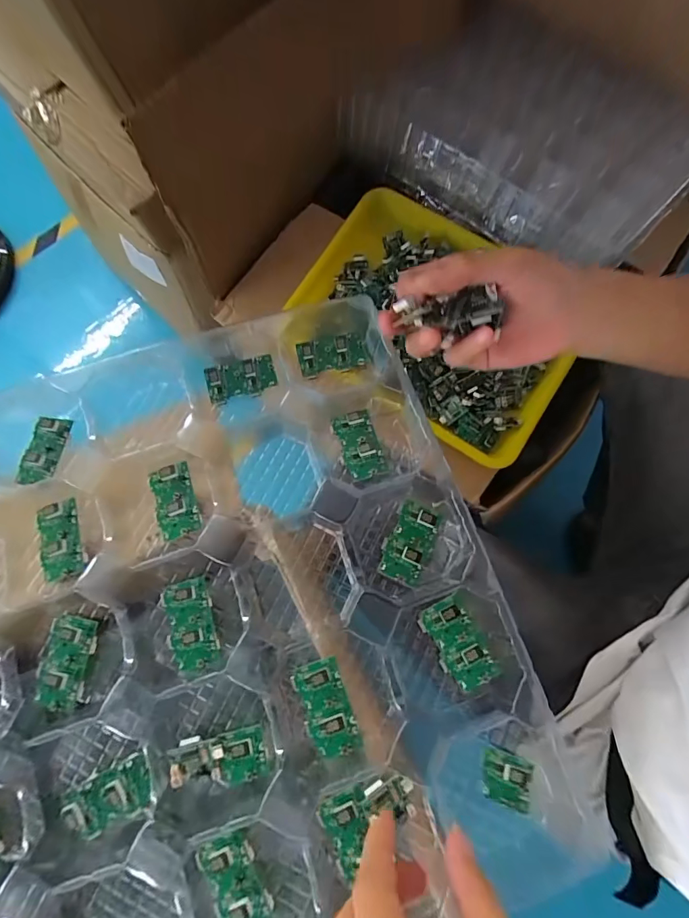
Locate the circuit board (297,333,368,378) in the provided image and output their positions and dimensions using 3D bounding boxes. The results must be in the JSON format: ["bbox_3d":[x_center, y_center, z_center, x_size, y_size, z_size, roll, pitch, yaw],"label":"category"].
[{"bbox_3d":[-0.011,-0.089,0.353,0.056,0.015,0.031,-12,73,-4],"label":"circuit board"}]

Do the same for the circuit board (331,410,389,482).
[{"bbox_3d":[0.012,-0.012,0.325,0.030,0.014,0.055,-17,73,-5],"label":"circuit board"}]

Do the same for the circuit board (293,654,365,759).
[{"bbox_3d":[-0.012,0.162,0.272,0.030,0.016,0.056,-19,73,-6],"label":"circuit board"}]

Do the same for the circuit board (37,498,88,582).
[{"bbox_3d":[-0.205,0.059,0.299,0.029,0.012,0.056,-21,74,-7],"label":"circuit board"}]

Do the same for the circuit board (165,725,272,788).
[{"bbox_3d":[-0.079,0.190,0.265,0.058,0.012,0.029,-9,73,-3],"label":"circuit board"}]

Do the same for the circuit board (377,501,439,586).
[{"bbox_3d":[0.048,0.059,0.303,0.033,0.016,0.058,23,74,7],"label":"circuit board"}]

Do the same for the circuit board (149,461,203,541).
[{"bbox_3d":[-0.125,0.030,0.308,0.029,0.017,0.053,-21,74,-7],"label":"circuit board"}]

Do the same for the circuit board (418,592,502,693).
[{"bbox_3d":[0.079,0.124,0.285,0.037,0.015,0.058,-26,74,-8],"label":"circuit board"}]

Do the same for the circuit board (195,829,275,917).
[{"bbox_3d":[-0.066,0.257,0.251,0.033,0.018,0.054,-28,74,-9],"label":"circuit board"}]

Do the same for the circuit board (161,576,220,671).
[{"bbox_3d":[-0.106,0.112,0.285,0.031,0.017,0.058,-17,73,-5],"label":"circuit board"}]

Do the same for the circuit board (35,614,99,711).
[{"bbox_3d":[-0.187,0.134,0.276,0.033,0.016,0.057,3,72,1],"label":"circuit board"}]

